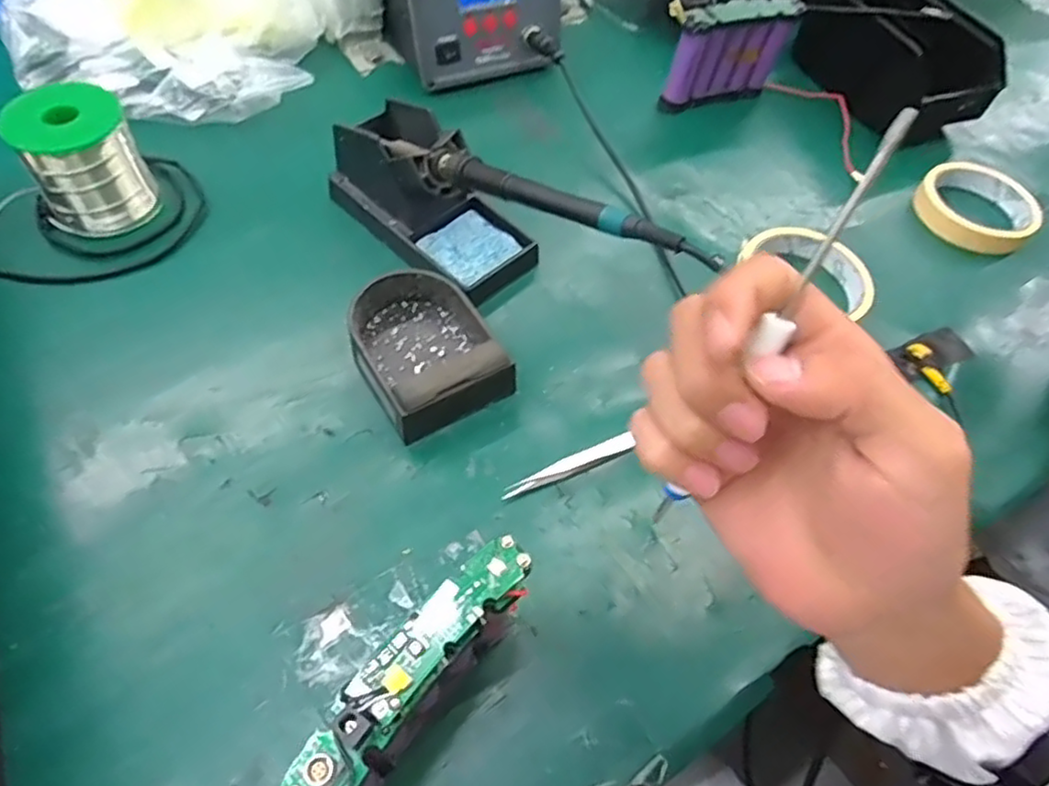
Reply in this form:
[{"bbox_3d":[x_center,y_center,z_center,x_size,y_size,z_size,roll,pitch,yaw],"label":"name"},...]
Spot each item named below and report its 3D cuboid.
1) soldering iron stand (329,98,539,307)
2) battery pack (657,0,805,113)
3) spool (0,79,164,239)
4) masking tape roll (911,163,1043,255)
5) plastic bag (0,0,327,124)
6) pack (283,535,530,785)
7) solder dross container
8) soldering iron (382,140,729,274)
[{"bbox_3d":[-0.064,-0.136,0.456,0.149,0.071,0.070,41,62,20],"label":"soldering iron stand"},{"bbox_3d":[0.175,-0.288,0.578,0.118,0.086,0.021,-18,61,-19],"label":"battery pack"},{"bbox_3d":[-0.293,-0.156,0.452,0.063,0.075,0.063,4,56,-6],"label":"spool"},{"bbox_3d":[0.365,-0.151,0.546,0.089,0.022,0.088,4,56,-6],"label":"masking tape roll"},{"bbox_3d":[-0.294,-0.321,0.529,0.239,0.121,0.229,-12,59,-13],"label":"plastic bag"},{"bbox_3d":[-0.042,0.118,0.273,0.023,0.105,0.114,37,59,16],"label":"pack"},{"bbox_3d":[-0.061,-0.028,0.410,0.079,0.036,0.109,-28,63,-22],"label":"solder dross container"},{"bbox_3d":[0.002,-0.116,0.387,0.249,0.013,0.017,30,59,33],"label":"soldering iron"}]

